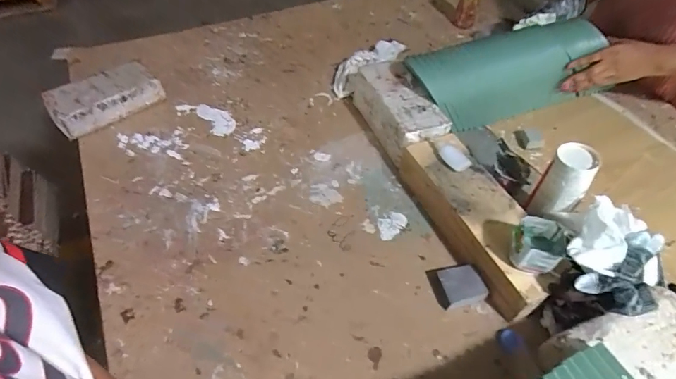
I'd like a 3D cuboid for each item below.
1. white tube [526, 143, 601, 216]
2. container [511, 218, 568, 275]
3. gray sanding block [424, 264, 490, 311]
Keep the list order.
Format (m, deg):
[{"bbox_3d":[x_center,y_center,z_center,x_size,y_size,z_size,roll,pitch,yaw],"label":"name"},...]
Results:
[{"bbox_3d":[0.363,-0.010,0.658,0.066,0.116,0.076,35,59,25],"label":"white tube"},{"bbox_3d":[0.287,0.081,0.589,0.071,0.052,0.066,0,51,0],"label":"container"},{"bbox_3d":[0.186,0.151,0.640,0.076,0.028,0.063,-6,51,-12],"label":"gray sanding block"}]

